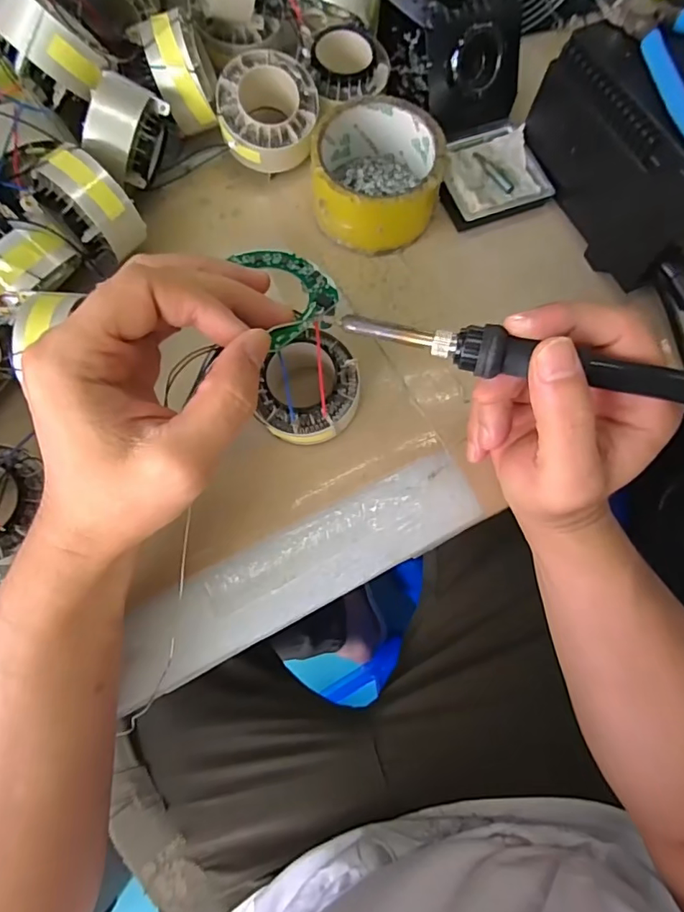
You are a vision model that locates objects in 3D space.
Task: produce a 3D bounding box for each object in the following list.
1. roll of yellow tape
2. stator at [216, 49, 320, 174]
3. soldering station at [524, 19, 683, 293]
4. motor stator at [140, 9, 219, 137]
[{"bbox_3d":[0.025,-0.188,0.338,0.083,0.049,0.085,0,75,1],"label":"roll of yellow tape"},{"bbox_3d":[-0.049,-0.233,0.338,0.064,0.026,0.069,-6,100,-5],"label":"stator"},{"bbox_3d":[0.206,-0.193,0.312,0.107,0.092,0.152,-26,77,-6],"label":"soldering station"},{"bbox_3d":[-0.108,-0.263,0.337,0.036,0.058,0.065,-14,76,-3],"label":"motor stator"}]

